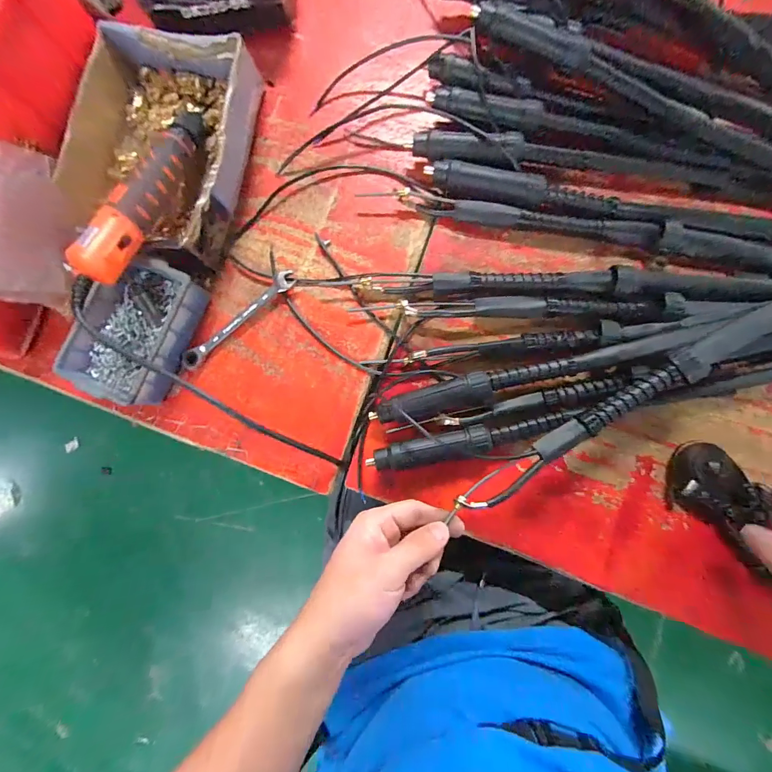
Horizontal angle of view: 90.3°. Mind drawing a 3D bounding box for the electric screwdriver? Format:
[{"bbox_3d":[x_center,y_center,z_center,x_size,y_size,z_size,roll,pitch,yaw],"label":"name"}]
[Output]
[{"bbox_3d":[-0.239,-0.205,0.390,0.034,0.035,0.237,9,64,9],"label":"electric screwdriver"}]

